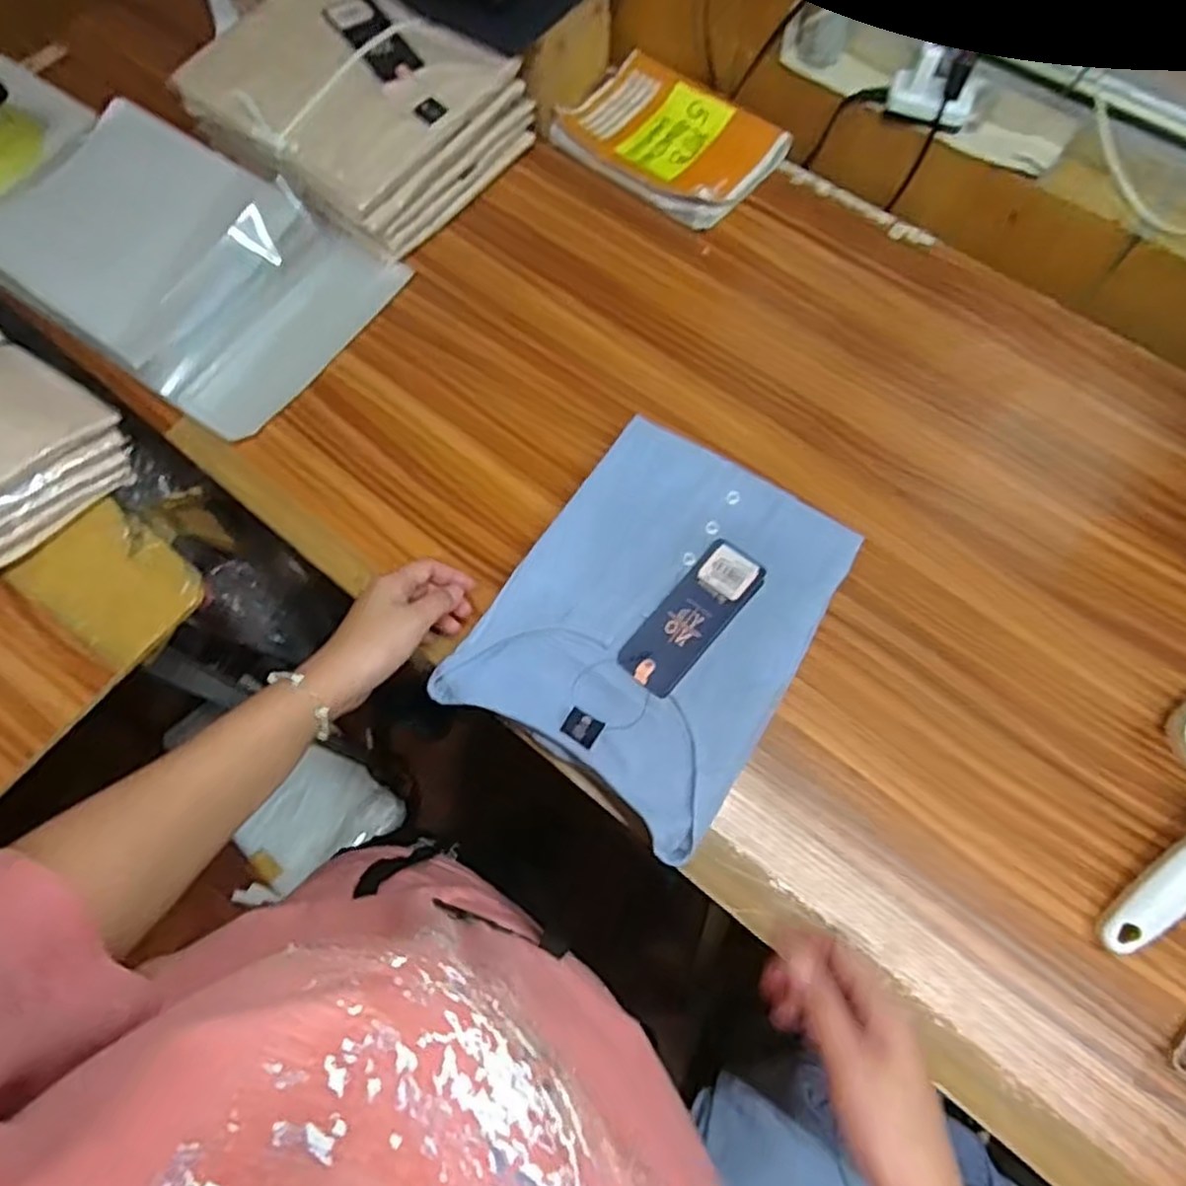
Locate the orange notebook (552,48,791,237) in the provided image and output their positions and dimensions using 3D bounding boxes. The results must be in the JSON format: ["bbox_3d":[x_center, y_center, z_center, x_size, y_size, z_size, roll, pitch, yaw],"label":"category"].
[{"bbox_3d":[0.076,-0.458,0.750,0.208,0.029,0.149,38,74,15],"label":"orange notebook"}]

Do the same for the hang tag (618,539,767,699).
[{"bbox_3d":[0.073,0.017,0.536,0.048,0.005,0.123,38,77,14],"label":"hang tag"}]

